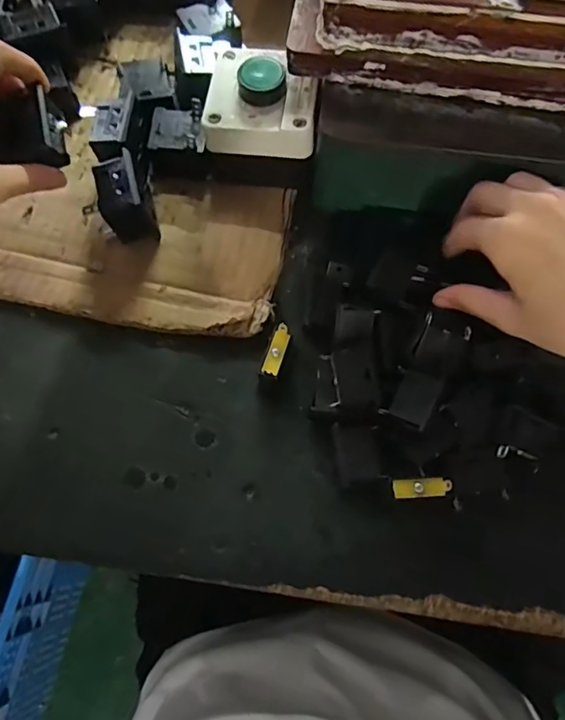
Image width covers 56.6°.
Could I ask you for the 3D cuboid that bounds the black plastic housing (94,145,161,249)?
[{"bbox_3d":[-0.098,-0.098,0.330,0.027,0.038,0.040,-19,73,-5],"label":"black plastic housing"}]

